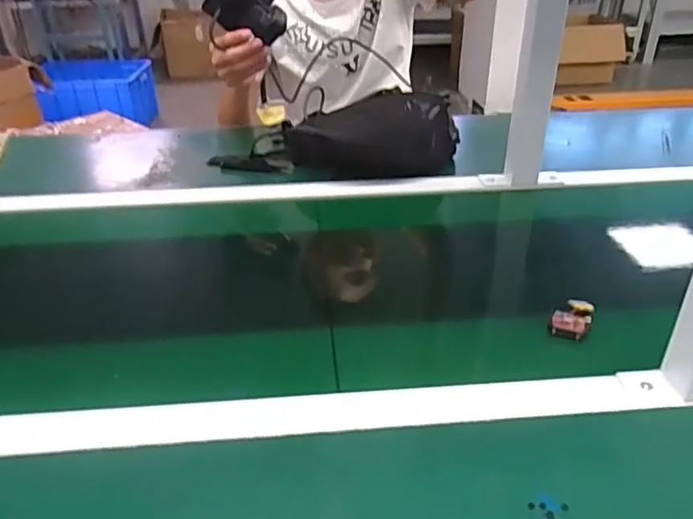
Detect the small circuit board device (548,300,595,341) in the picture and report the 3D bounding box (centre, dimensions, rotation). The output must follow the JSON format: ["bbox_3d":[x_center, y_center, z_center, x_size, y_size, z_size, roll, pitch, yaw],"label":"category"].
[{"bbox_3d":[0.223,0.058,0.591,0.035,0.016,0.047,17,37,22],"label":"small circuit board device"}]

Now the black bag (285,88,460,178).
[{"bbox_3d":[0.042,-0.198,0.939,0.270,0.100,0.129,-1,32,0],"label":"black bag"}]

